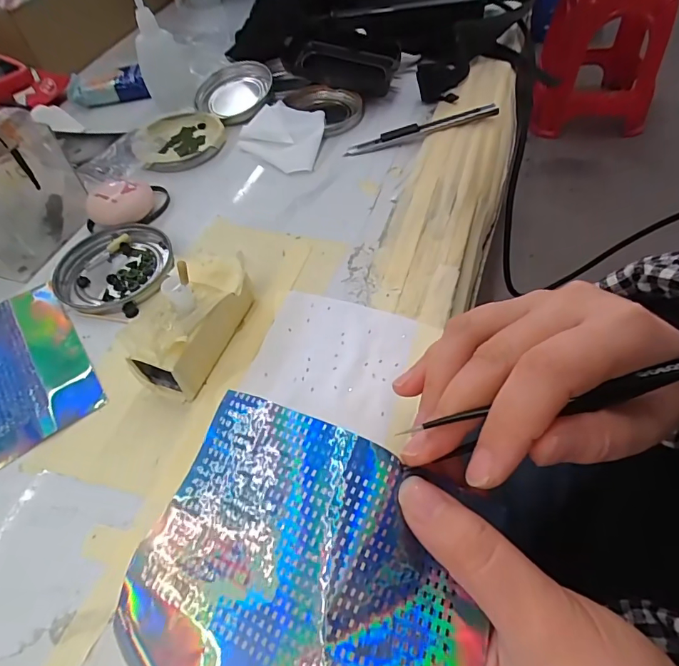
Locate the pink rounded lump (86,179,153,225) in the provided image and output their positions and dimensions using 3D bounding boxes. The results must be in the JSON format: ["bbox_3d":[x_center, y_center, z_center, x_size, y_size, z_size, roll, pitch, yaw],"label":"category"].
[{"bbox_3d":[-0.165,-0.098,0.337,0.047,0.024,0.025,-22,55,-10],"label":"pink rounded lump"}]

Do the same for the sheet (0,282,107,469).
[{"bbox_3d":[-0.193,0.020,0.267,0.073,0.008,0.112,-32,57,-17],"label":"sheet"}]

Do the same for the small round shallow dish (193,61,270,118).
[{"bbox_3d":[-0.107,-0.240,0.439,0.076,0.019,0.084,-3,54,3],"label":"small round shallow dish"}]

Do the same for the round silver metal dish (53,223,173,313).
[{"bbox_3d":[-0.160,-0.045,0.315,0.081,0.012,0.075,-3,54,3],"label":"round silver metal dish"}]

